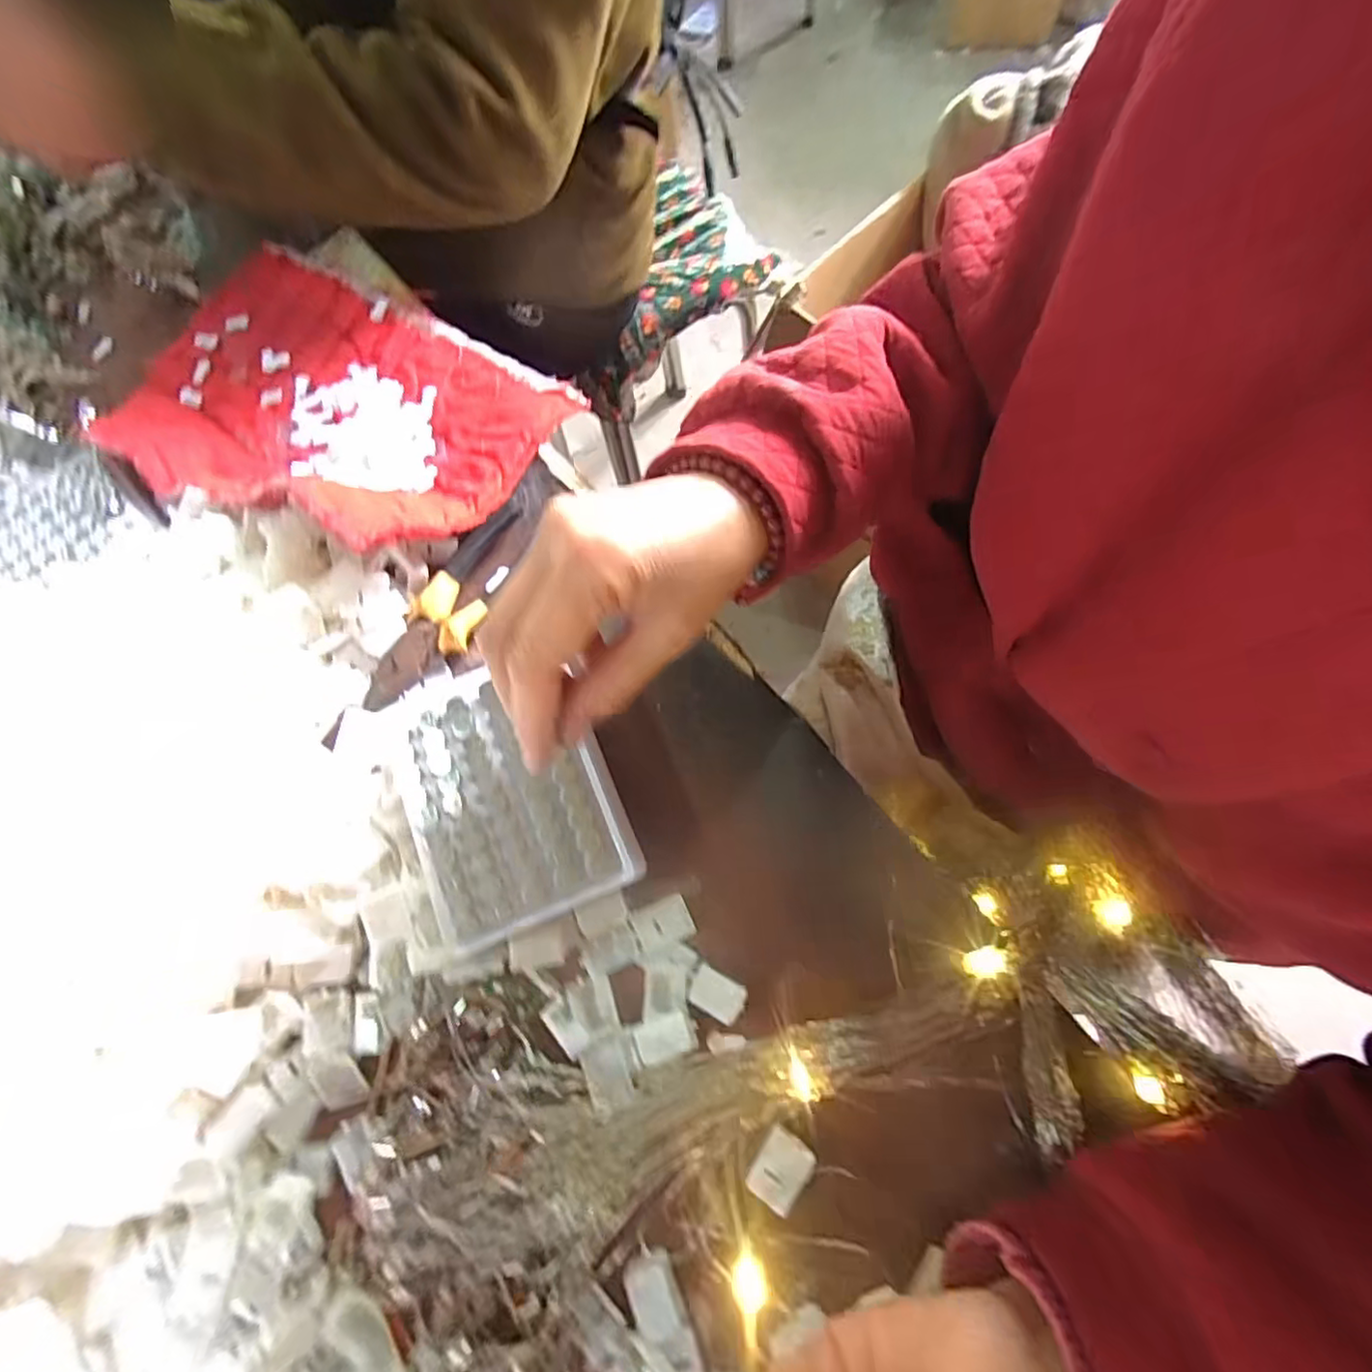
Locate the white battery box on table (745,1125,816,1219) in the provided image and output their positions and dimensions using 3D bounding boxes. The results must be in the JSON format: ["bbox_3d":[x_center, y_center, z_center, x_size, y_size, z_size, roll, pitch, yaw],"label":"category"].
[{"bbox_3d":[0.041,0.209,0.268,0.021,0.005,0.027,34,77,14],"label":"white battery box on table"}]

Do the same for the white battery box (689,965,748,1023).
[{"bbox_3d":[0.014,0.146,0.295,0.027,0.004,0.018,21,60,20],"label":"white battery box"}]

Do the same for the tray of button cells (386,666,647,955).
[{"bbox_3d":[-0.093,0.045,0.314,0.101,0.026,0.146,-25,72,-2],"label":"tray of button cells"}]

